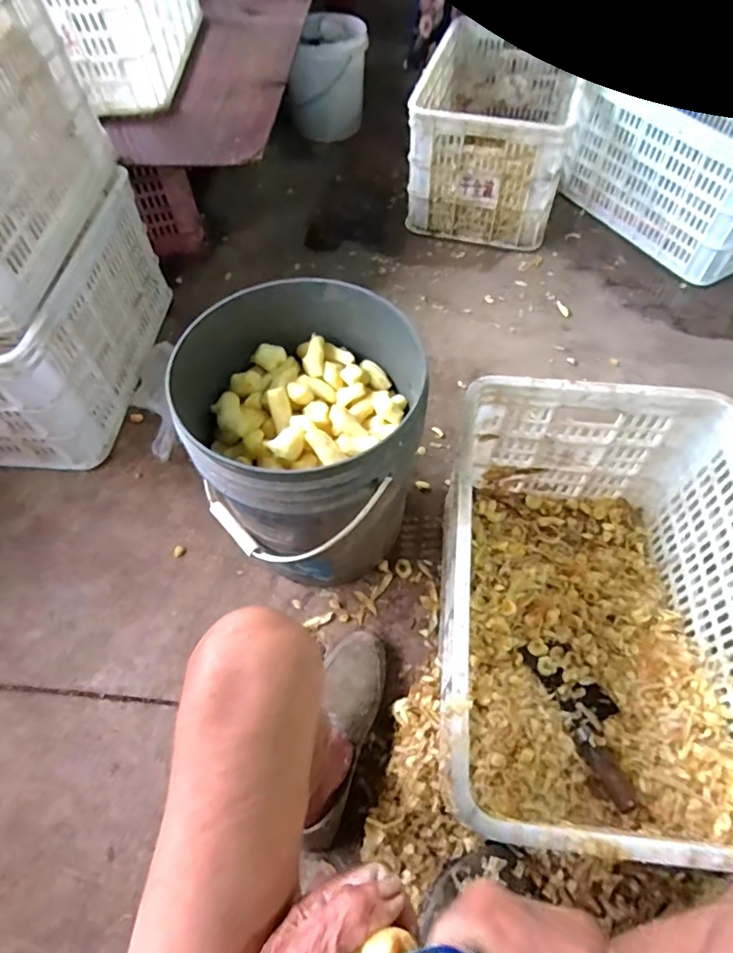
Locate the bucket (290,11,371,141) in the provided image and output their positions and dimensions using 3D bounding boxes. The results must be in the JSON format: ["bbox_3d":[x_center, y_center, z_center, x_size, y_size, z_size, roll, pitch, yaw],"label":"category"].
[{"bbox_3d":[-0.112,-1.178,1.559,0.226,0.226,0.236,-3,59,-1],"label":"bucket"}]

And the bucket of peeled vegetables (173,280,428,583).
[{"bbox_3d":[-0.077,-0.046,0.749,0.291,0.315,0.301,-2,55,3],"label":"bucket of peeled vegetables"}]

